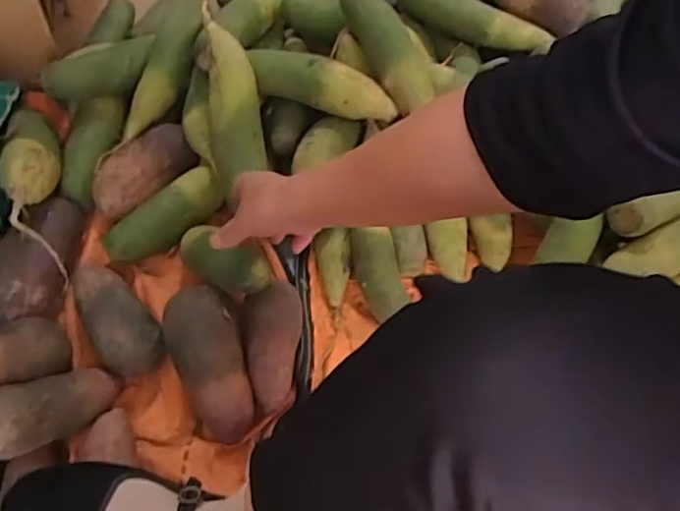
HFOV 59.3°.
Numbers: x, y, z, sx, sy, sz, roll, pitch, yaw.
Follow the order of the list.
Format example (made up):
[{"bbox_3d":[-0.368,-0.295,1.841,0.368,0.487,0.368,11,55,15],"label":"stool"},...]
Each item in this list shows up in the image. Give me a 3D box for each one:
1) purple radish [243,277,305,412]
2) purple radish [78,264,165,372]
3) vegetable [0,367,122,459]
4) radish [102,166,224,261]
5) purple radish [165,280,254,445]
[{"bbox_3d":[-0.074,0.090,0.647,0.061,0.061,0.131,4,59,-4],"label":"purple radish"},{"bbox_3d":[-0.251,0.064,0.658,0.071,0.049,0.155,-34,68,-23],"label":"purple radish"},{"bbox_3d":[-0.279,0.144,0.577,0.060,0.053,0.142,45,29,20],"label":"vegetable"},{"bbox_3d":[-0.212,-0.049,0.718,0.152,0.043,0.054,-36,69,-23],"label":"radish"},{"bbox_3d":[-0.138,0.108,0.628,0.070,0.078,0.159,-17,62,-14],"label":"purple radish"}]

